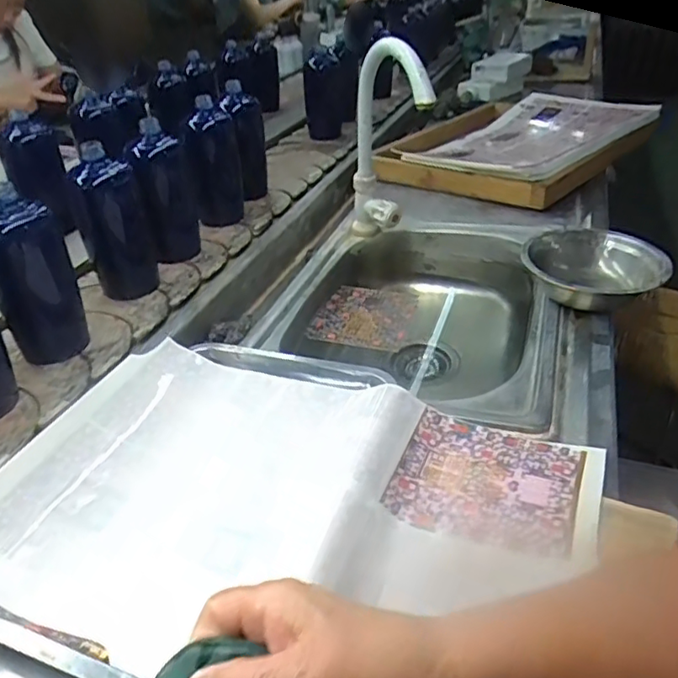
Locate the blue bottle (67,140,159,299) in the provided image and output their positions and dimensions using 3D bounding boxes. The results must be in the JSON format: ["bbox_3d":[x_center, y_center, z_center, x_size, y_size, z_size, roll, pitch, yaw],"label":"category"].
[{"bbox_3d":[-0.286,-0.143,0.759,0.082,0.166,0.070,-13,37,-14],"label":"blue bottle"}]

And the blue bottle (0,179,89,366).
[{"bbox_3d":[-0.330,-0.064,0.637,0.057,0.170,0.070,10,37,18],"label":"blue bottle"}]

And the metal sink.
[{"bbox_3d":[0.115,-0.044,0.818,0.346,0.134,0.496,11,37,18],"label":"metal sink"}]

